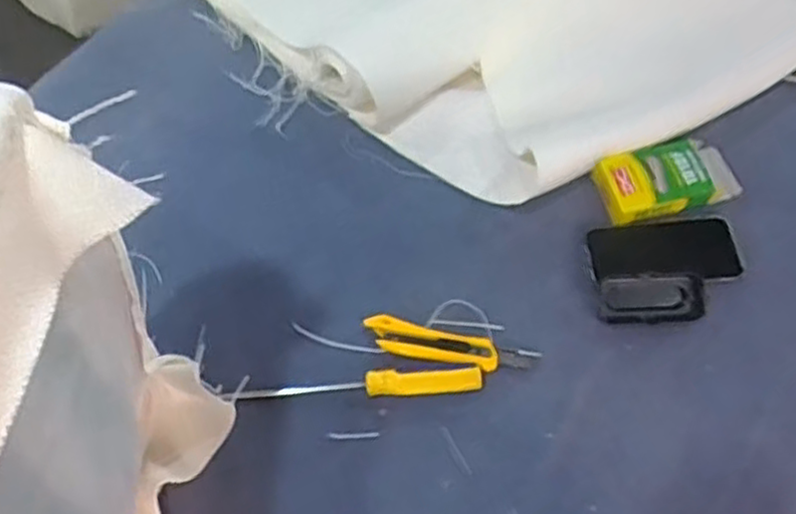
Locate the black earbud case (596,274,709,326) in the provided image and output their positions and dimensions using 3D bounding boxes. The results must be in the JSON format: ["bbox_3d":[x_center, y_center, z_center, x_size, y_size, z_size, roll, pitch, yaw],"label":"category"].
[{"bbox_3d":[0.270,0.042,0.776,0.108,0.030,0.045,1,60,1],"label":"black earbud case"}]

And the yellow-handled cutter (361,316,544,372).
[{"bbox_3d":[0.052,0.094,0.767,0.176,0.021,0.037,13,60,8],"label":"yellow-handled cutter"}]

